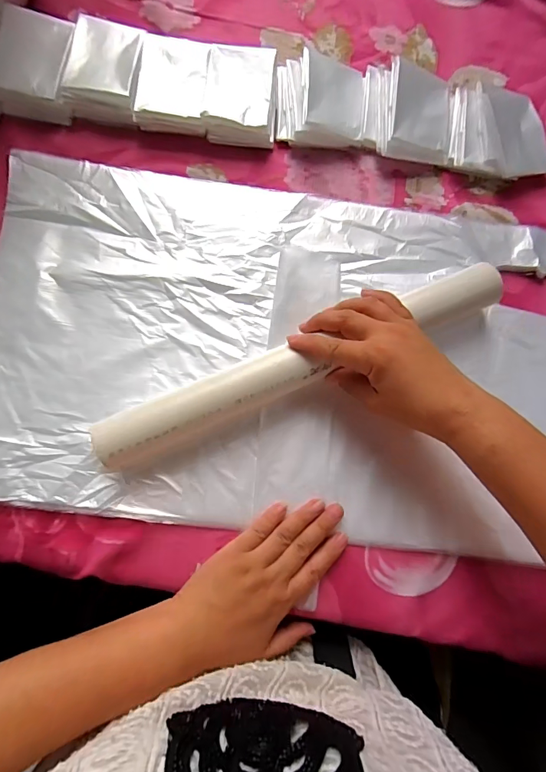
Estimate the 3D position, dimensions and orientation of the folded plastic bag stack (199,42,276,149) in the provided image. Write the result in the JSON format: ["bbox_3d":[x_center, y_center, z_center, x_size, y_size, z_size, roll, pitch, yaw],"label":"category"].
[{"bbox_3d":[-0.030,-0.285,0.398,0.066,0.031,0.087,6,80,0],"label":"folded plastic bag stack"}]

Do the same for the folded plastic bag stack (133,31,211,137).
[{"bbox_3d":[-0.095,-0.291,0.394,0.064,0.033,0.084,4,80,0],"label":"folded plastic bag stack"}]

